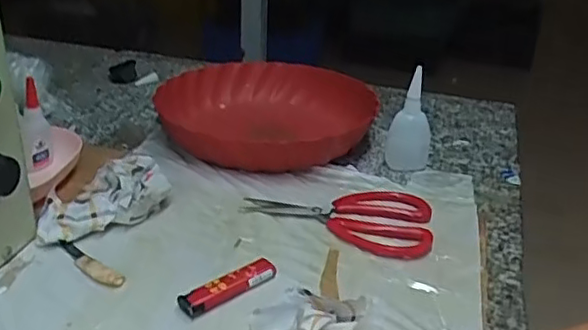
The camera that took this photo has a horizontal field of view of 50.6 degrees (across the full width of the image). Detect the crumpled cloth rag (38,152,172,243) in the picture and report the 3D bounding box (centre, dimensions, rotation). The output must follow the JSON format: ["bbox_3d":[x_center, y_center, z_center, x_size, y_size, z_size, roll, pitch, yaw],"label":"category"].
[{"bbox_3d":[-0.166,0.027,0.541,0.114,0.033,0.076,-14,31,-28],"label":"crumpled cloth rag"}]

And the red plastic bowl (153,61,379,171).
[{"bbox_3d":[-0.037,-0.052,0.728,0.224,0.081,0.202,-8,29,-19],"label":"red plastic bowl"}]

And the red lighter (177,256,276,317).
[{"bbox_3d":[-0.047,0.088,0.449,0.075,0.011,0.022,-21,34,-37],"label":"red lighter"}]

